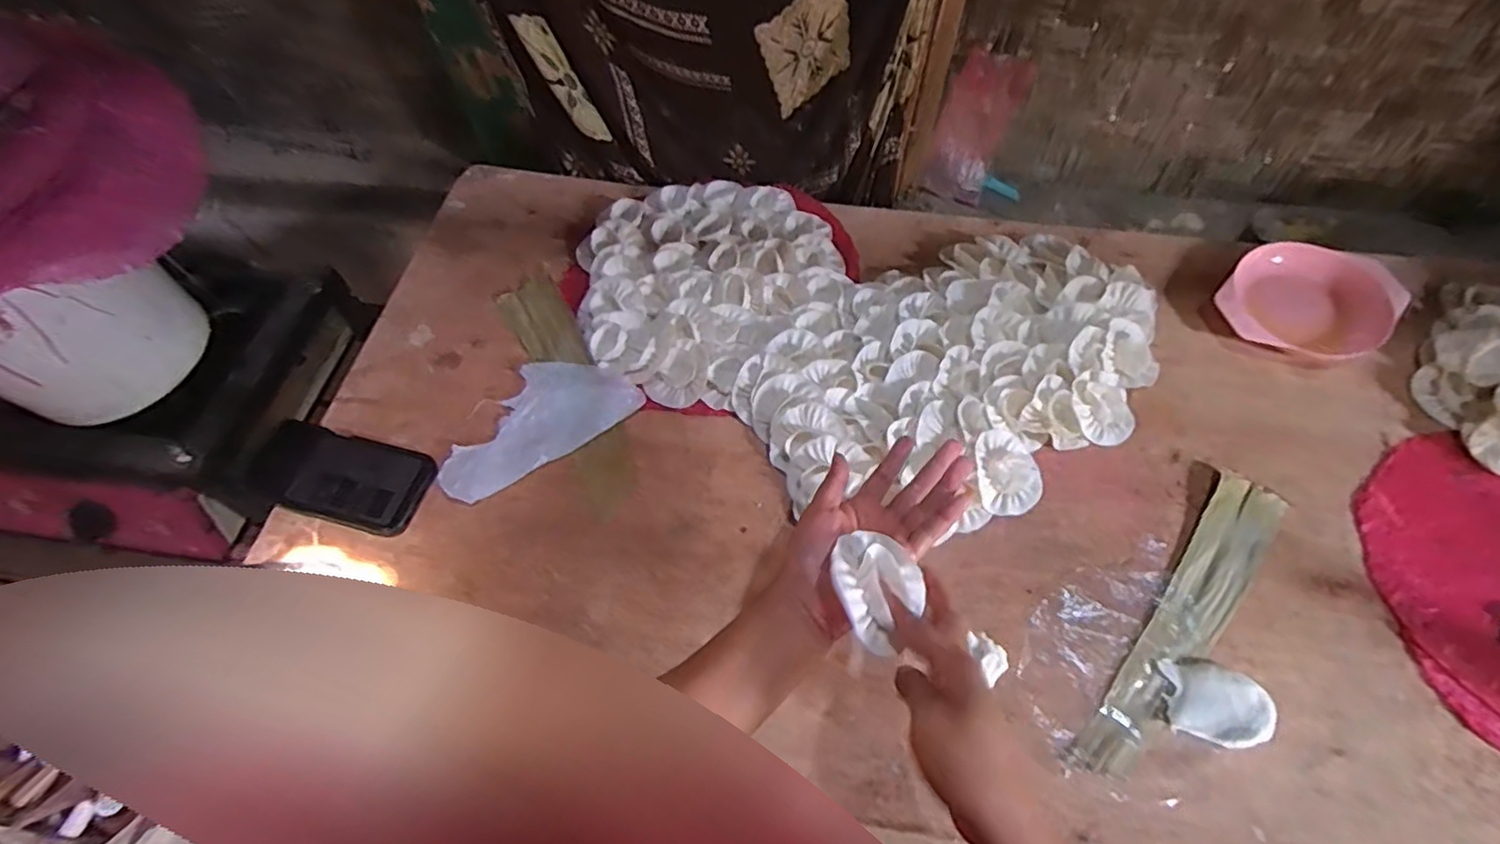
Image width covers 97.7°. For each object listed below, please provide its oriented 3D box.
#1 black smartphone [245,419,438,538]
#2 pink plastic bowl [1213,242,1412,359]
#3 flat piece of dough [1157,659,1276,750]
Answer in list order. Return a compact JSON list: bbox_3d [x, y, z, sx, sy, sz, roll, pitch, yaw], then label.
[{"bbox_3d":[-0.380,0.050,0.607,0.164,0.011,0.078,15,70,3],"label":"black smartphone"},{"bbox_3d":[0.587,-0.121,0.693,0.149,0.035,0.159,38,69,21],"label":"pink plastic bowl"},{"bbox_3d":[0.366,0.220,0.512,0.073,0.011,0.057,9,62,8],"label":"flat piece of dough"}]

